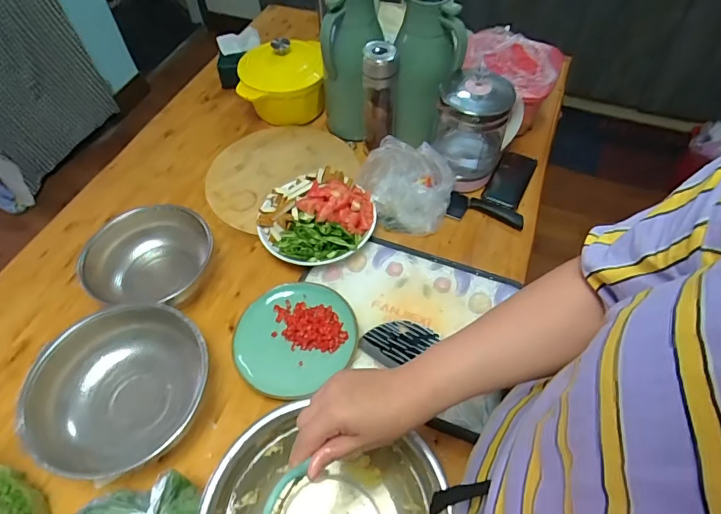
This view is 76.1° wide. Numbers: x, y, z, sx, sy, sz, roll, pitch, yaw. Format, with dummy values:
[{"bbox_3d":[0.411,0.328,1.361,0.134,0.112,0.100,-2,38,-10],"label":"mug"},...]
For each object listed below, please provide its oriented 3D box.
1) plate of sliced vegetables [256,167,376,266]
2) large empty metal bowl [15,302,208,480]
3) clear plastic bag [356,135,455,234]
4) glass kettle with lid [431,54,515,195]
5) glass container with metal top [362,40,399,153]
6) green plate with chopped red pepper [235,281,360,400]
[{"bbox_3d":[-0.080,-0.078,0.842,0.210,0.073,0.194,0,53,1],"label":"plate of sliced vegetables"},{"bbox_3d":[-0.339,0.191,0.669,0.221,0.091,0.238,0,53,1],"label":"large empty metal bowl"},{"bbox_3d":[0.089,-0.149,0.914,0.181,0.082,0.188,15,55,12],"label":"clear plastic bag"},{"bbox_3d":[0.210,-0.238,0.895,0.131,0.229,0.112,13,55,10],"label":"glass kettle with lid"},{"bbox_3d":[0.036,-0.318,0.932,0.063,0.231,0.074,-1,53,0],"label":"glass container with metal top"},{"bbox_3d":[-0.107,0.126,0.732,0.192,0.032,0.170,-37,61,-24],"label":"green plate with chopped red pepper"}]

